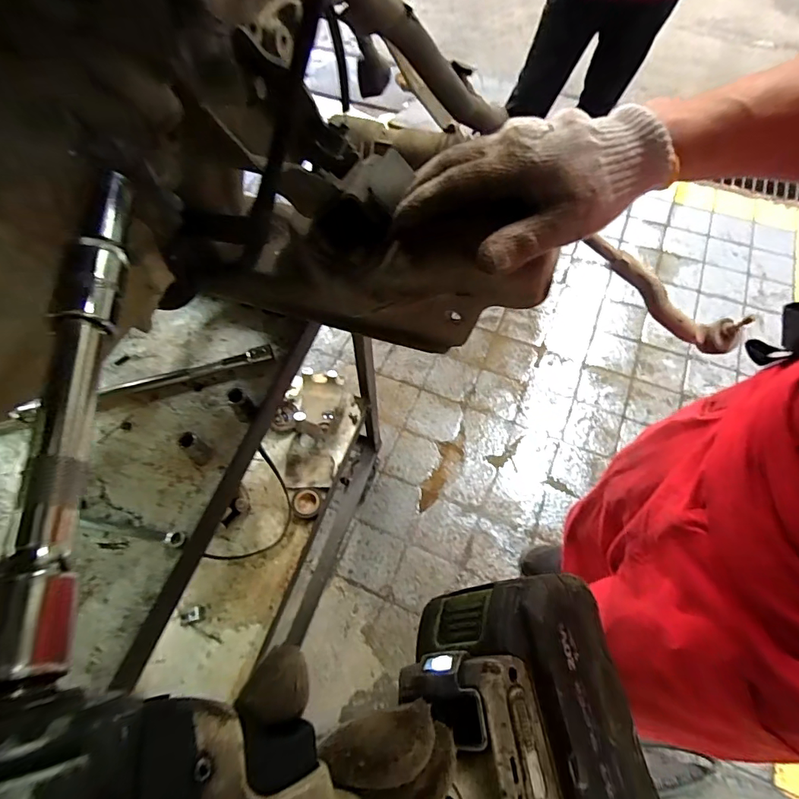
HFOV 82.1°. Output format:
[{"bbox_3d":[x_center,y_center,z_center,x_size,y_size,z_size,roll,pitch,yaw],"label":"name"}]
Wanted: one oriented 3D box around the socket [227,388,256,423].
[{"bbox_3d":[-0.164,0.007,0.479,0.020,0.041,0.021,-1,61,2],"label":"socket"}]

